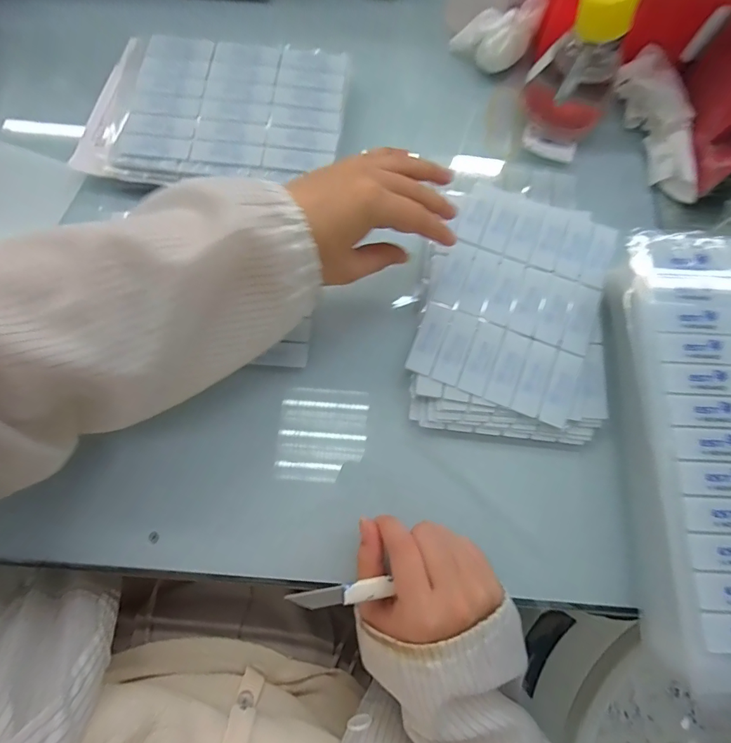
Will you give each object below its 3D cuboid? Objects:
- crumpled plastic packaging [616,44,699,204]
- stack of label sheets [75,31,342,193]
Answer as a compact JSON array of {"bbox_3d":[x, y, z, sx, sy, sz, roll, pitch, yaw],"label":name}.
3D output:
[{"bbox_3d":[0.279,-0.227,0.384,0.039,0.035,0.143,-15,86,-6],"label":"crumpled plastic packaging"},{"bbox_3d":[-0.135,-0.234,0.367,0.224,0.019,0.149,5,76,-2],"label":"stack of label sheets"}]

